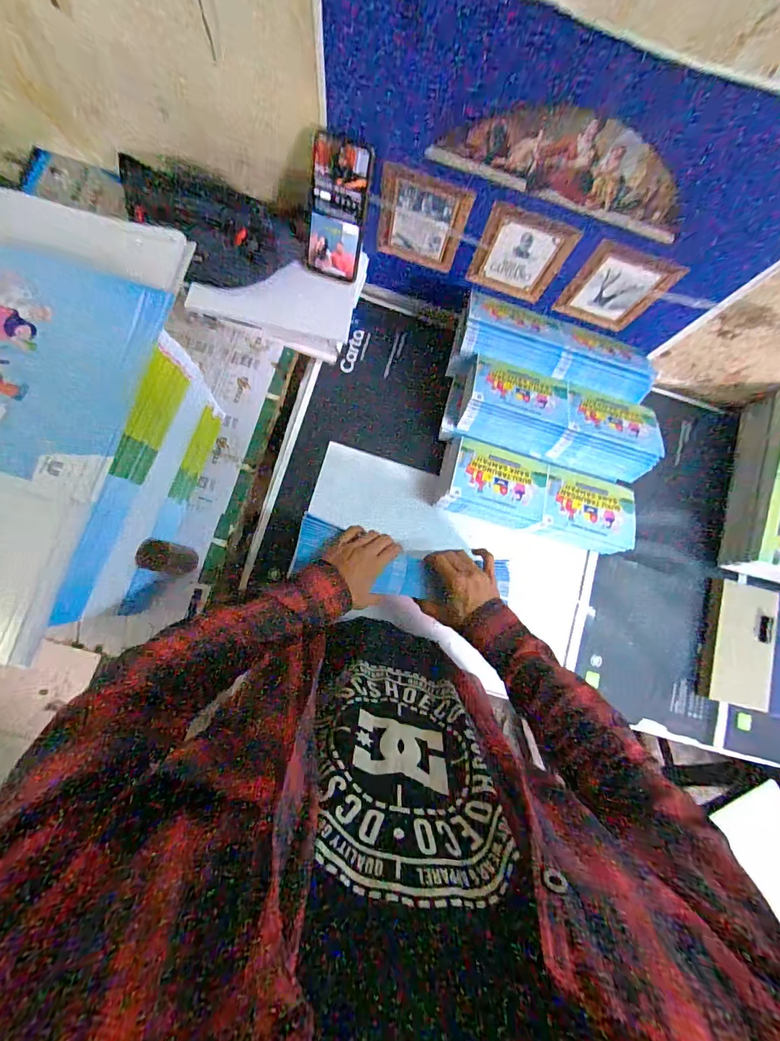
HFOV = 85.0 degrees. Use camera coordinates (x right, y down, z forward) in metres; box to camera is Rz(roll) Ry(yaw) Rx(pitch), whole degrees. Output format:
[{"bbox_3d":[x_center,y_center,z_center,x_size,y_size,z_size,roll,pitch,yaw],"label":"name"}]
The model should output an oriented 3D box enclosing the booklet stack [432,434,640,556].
[{"bbox_3d":[0.241,-0.037,0.711,0.306,0.077,0.124,13,81,-4],"label":"booklet stack"}]

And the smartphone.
[{"bbox_3d":[-0.072,-0.416,0.580,0.078,0.167,0.011,19,53,-3],"label":"smartphone"}]

